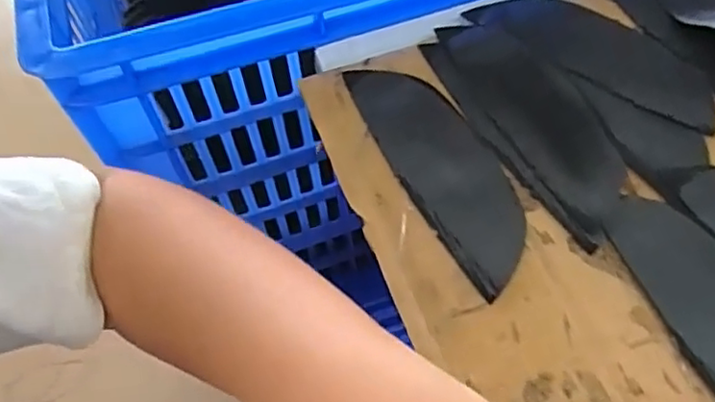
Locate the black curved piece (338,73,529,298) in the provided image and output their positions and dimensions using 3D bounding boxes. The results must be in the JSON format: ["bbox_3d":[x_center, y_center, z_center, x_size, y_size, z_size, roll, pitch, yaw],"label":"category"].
[{"bbox_3d":[0.042,-0.020,0.321,0.045,0.005,0.138,-29,62,-9],"label":"black curved piece"}]

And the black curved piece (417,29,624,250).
[{"bbox_3d":[0.088,-0.045,0.330,0.057,0.006,0.145,-25,60,-11],"label":"black curved piece"}]

